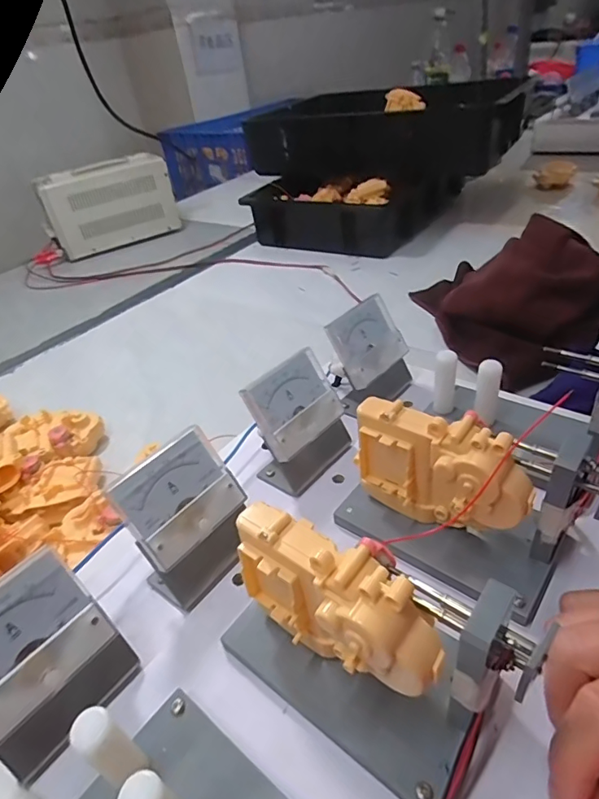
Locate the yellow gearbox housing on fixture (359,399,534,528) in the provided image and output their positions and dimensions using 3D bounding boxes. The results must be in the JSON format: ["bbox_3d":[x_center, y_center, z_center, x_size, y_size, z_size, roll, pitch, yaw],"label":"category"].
[{"bbox_3d":[0.075,0.043,0.274,0.097,0.079,0.033,20,46,33],"label":"yellow gearbox housing on fixture"}]

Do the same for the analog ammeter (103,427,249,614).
[{"bbox_3d":[-0.063,0.071,0.284,0.049,0.079,0.066,24,45,35],"label":"analog ammeter"}]

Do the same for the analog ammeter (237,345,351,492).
[{"bbox_3d":[0.001,0.017,0.341,0.069,0.074,0.045,-32,44,-32],"label":"analog ammeter"}]

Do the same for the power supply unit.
[{"bbox_3d":[-0.400,-0.412,1.039,0.261,0.154,0.090,-22,40,-17],"label":"power supply unit"}]

